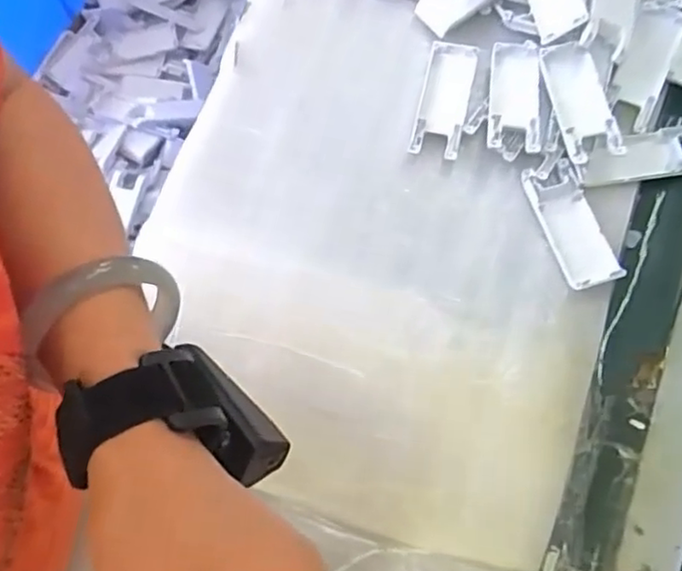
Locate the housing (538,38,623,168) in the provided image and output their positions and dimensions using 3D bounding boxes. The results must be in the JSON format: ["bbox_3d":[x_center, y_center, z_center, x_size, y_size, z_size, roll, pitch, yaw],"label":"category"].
[{"bbox_3d":[0.190,-0.146,0.511,0.041,0.017,0.104,-10,70,7],"label":"housing"}]

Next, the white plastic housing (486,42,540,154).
[{"bbox_3d":[0.142,-0.159,0.528,0.041,0.012,0.102,6,73,2],"label":"white plastic housing"}]

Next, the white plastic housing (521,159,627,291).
[{"bbox_3d":[0.178,-0.047,0.494,0.042,0.015,0.103,-16,73,-5],"label":"white plastic housing"}]

